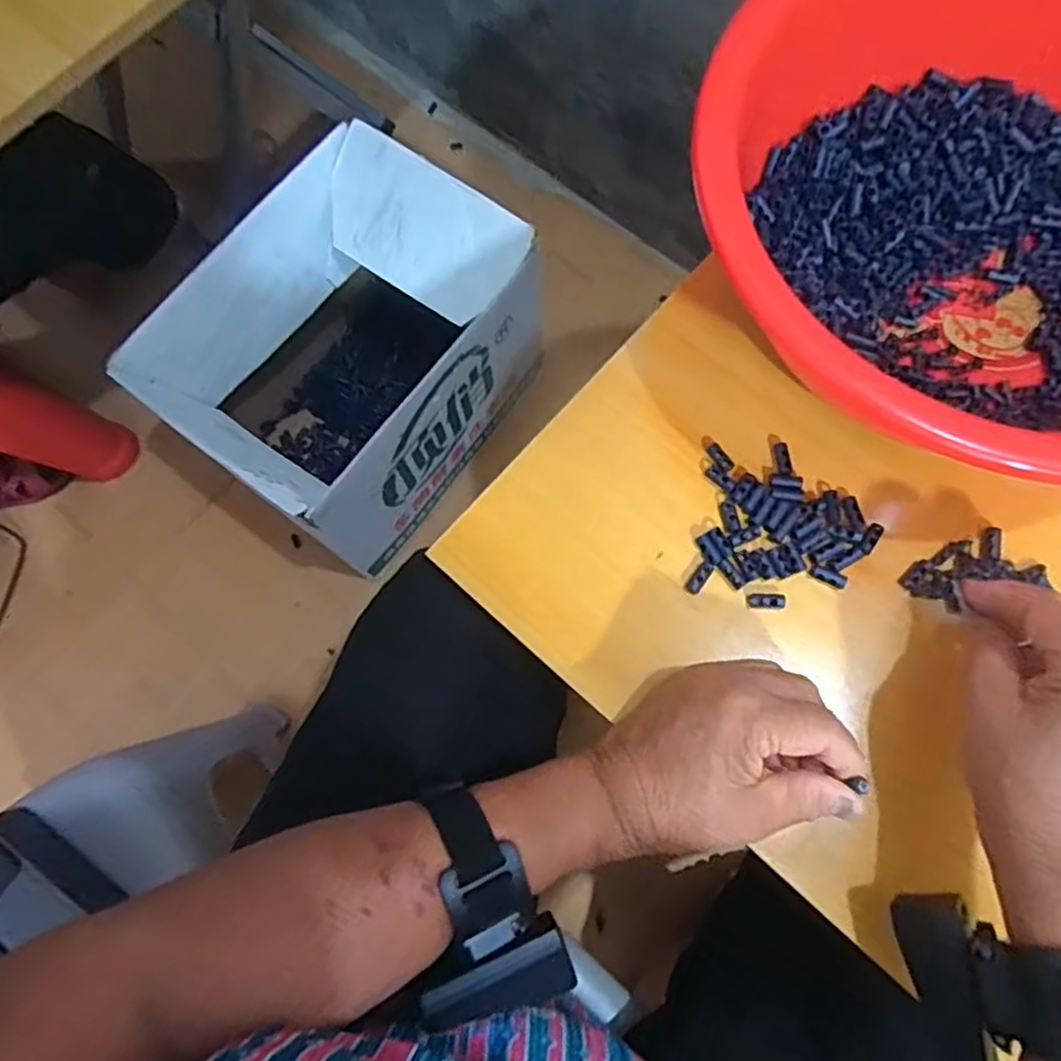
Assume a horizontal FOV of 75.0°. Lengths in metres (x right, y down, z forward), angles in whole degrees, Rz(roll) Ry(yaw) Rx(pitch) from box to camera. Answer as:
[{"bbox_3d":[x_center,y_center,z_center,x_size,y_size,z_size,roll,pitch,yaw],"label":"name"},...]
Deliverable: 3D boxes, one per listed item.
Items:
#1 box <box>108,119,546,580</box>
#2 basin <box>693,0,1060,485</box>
[{"bbox_3d":[-0.218,-0.209,0.892,0.312,0.292,0.415,34,78,10],"label":"box"},{"bbox_3d":[0.243,-0.167,0.377,0.307,0.120,0.314,0,75,2],"label":"basin"}]

